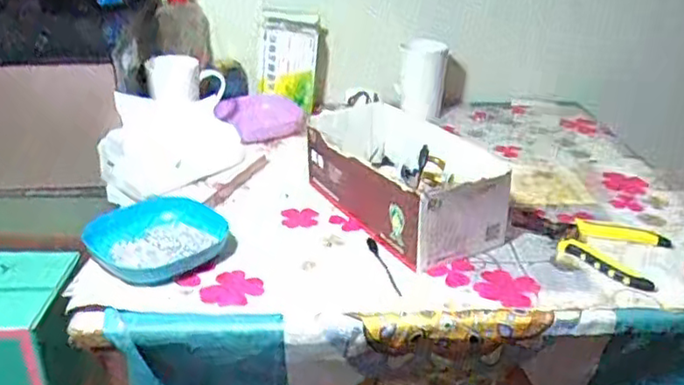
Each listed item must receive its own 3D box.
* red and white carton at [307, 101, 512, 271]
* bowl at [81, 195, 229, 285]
[{"bbox_3d":[0.070,-0.019,0.815,0.145,0.101,0.272,-15,32,-26],"label":"red and white carton"},{"bbox_3d":[-0.200,0.050,0.734,0.122,0.037,0.138,25,37,38],"label":"bowl"}]

